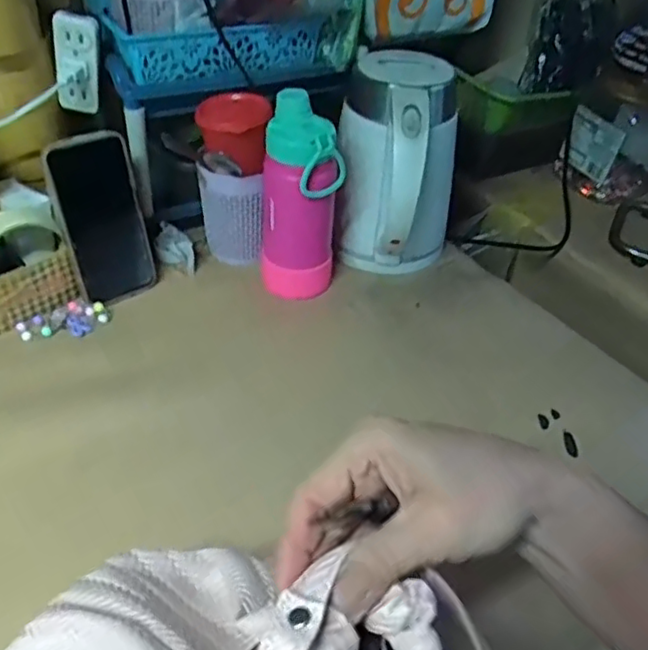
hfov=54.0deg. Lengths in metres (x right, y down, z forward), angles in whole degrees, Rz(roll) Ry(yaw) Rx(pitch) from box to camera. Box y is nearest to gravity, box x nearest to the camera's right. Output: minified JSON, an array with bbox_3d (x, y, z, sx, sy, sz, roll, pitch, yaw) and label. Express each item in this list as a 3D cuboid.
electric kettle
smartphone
[{"bbox_3d":[0.077,-0.160,0.691,0.129,0.211,0.146,11,41,5],"label":"electric kettle"},{"bbox_3d":[-0.220,-0.103,0.638,0.079,0.165,0.016,-26,33,-31],"label":"smartphone"}]

